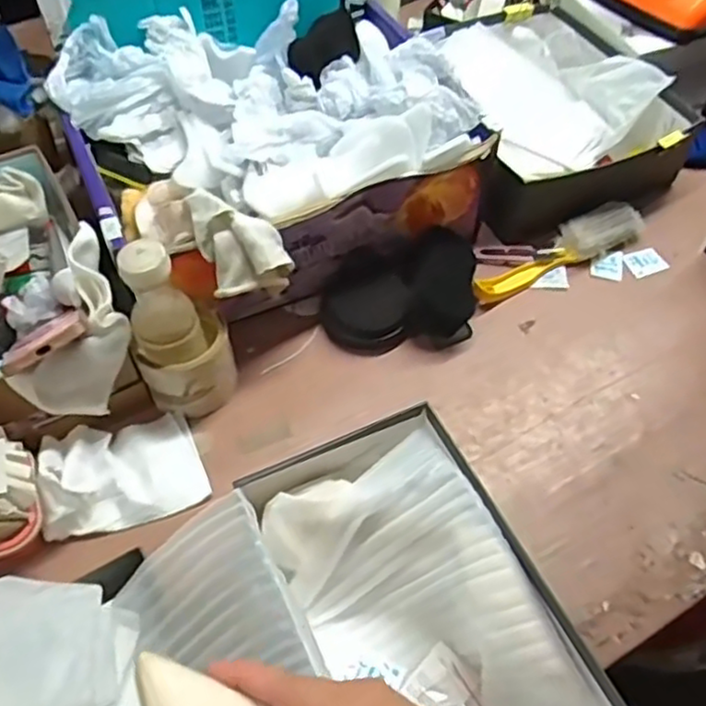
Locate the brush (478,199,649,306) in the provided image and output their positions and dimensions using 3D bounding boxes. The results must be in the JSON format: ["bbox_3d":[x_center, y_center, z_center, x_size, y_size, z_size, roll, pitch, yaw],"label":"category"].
[{"bbox_3d":[0.230,-0.115,0.799,0.228,0.039,0.056,-20,57,-15],"label":"brush"}]

